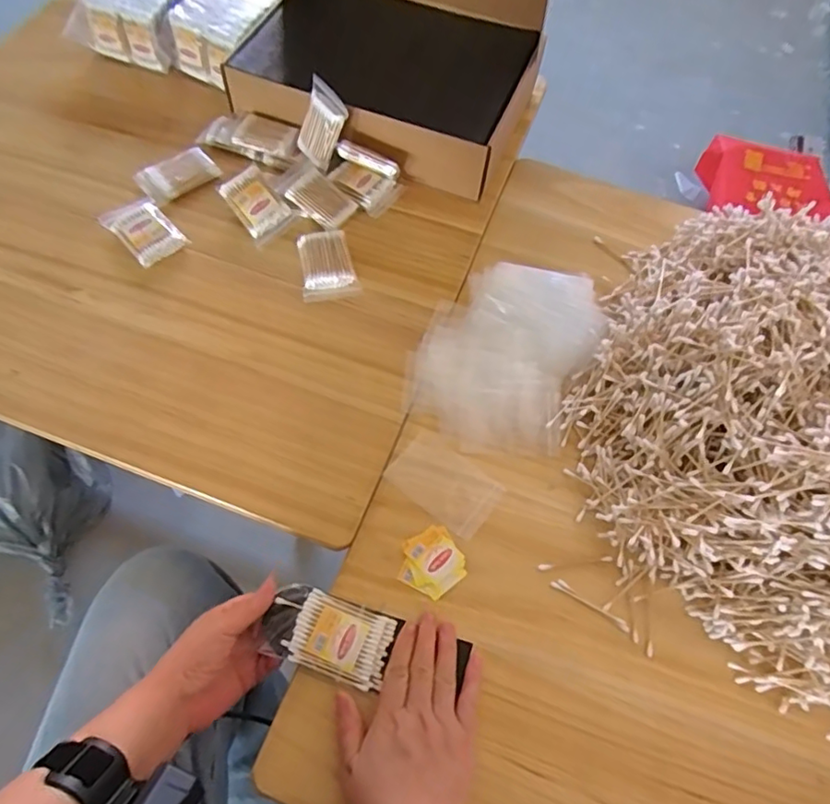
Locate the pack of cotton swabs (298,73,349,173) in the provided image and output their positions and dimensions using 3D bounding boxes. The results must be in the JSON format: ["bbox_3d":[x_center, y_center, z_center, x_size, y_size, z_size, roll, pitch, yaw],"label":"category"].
[{"bbox_3d":[-0.116,-0.339,0.697,0.058,0.087,0.010,43,44,6],"label":"pack of cotton swabs"}]

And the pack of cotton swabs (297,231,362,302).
[{"bbox_3d":[-0.105,-0.161,0.663,0.061,0.010,0.094,-13,64,-9],"label":"pack of cotton swabs"}]

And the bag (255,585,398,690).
[{"bbox_3d":[-0.074,0.195,0.479,0.104,0.013,0.059,19,64,7],"label":"bag"}]

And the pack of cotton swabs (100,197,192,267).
[{"bbox_3d":[-0.322,-0.205,0.674,0.096,0.019,0.061,42,69,17],"label":"pack of cotton swabs"}]

